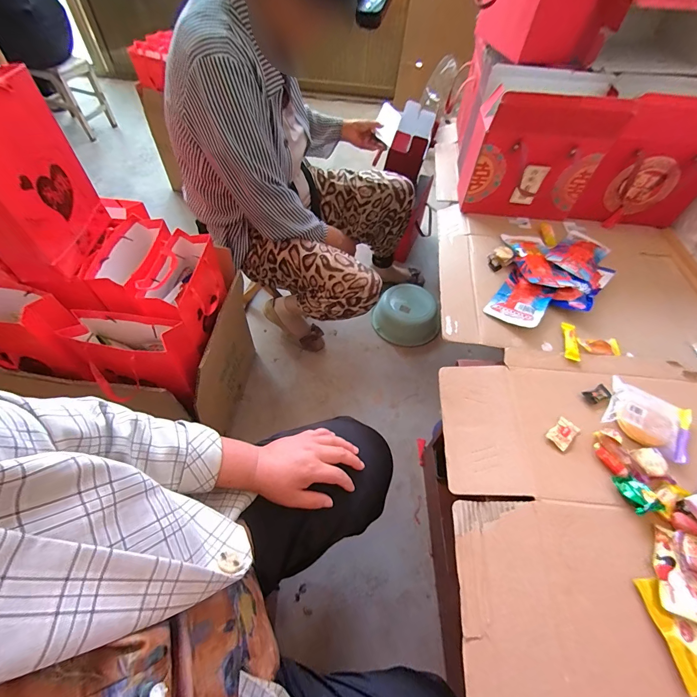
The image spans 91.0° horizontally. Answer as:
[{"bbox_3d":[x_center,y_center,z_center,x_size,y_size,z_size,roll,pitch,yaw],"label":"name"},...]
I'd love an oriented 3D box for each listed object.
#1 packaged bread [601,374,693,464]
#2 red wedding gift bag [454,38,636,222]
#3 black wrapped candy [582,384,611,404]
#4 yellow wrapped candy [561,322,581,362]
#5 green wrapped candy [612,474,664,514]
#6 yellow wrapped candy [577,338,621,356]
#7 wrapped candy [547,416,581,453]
[{"bbox_3d":[0.471,0.111,0.540,0.112,0.024,0.098,31,59,16],"label":"packaged bread"},{"bbox_3d":[0.429,-0.457,0.800,0.283,0.272,0.140,2,55,7],"label":"red wedding gift bag"},{"bbox_3d":[0.417,0.077,0.573,0.035,0.011,0.026,-15,58,-14],"label":"black wrapped candy"},{"bbox_3d":[0.408,-0.011,0.632,0.025,0.010,0.083,14,56,5],"label":"yellow wrapped candy"},{"bbox_3d":[0.402,0.200,0.475,0.039,0.022,0.050,-7,56,-9],"label":"green wrapped candy"},{"bbox_3d":[0.460,-0.003,0.629,0.071,0.009,0.033,3,55,-3],"label":"yellow wrapped candy"},{"bbox_3d":[0.336,0.131,0.535,0.053,0.010,0.031,-34,64,-24],"label":"wrapped candy"}]

